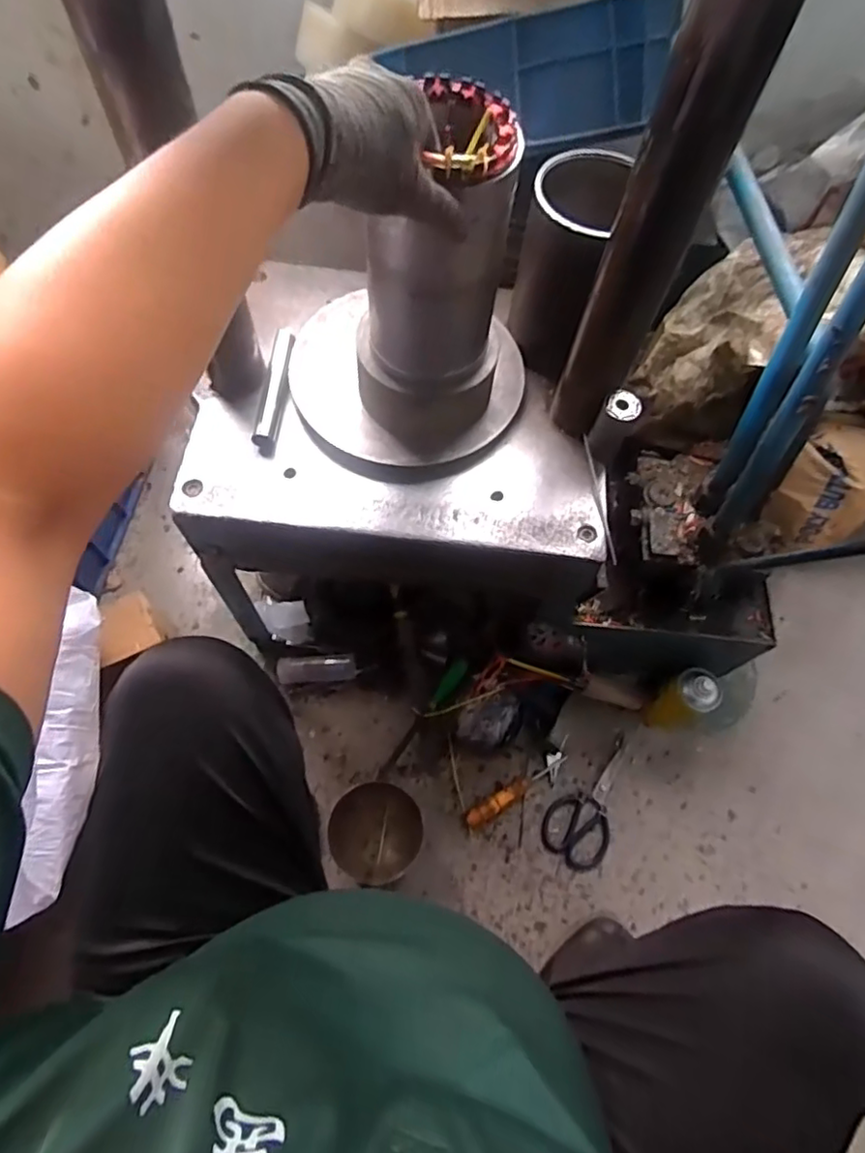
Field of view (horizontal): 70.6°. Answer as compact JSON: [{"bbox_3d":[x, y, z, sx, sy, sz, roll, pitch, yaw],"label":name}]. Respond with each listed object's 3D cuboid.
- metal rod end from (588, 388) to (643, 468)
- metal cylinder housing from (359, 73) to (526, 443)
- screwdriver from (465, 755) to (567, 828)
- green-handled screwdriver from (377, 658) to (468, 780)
[{"bbox_3d":[0.194,-0.161,0.661,0.038,0.075,0.040,29,67,10],"label":"metal rod end"},{"bbox_3d":[-0.001,-0.254,0.549,0.118,0.284,0.112,6,53,-9],"label":"metal cylinder housing"},{"bbox_3d":[0.132,0.329,0.946,0.185,0.024,0.028,-30,70,-16],"label":"screwdriver"},{"bbox_3d":[-0.015,0.224,0.964,0.024,0.025,0.222,35,89,12],"label":"green-handled screwdriver"}]

